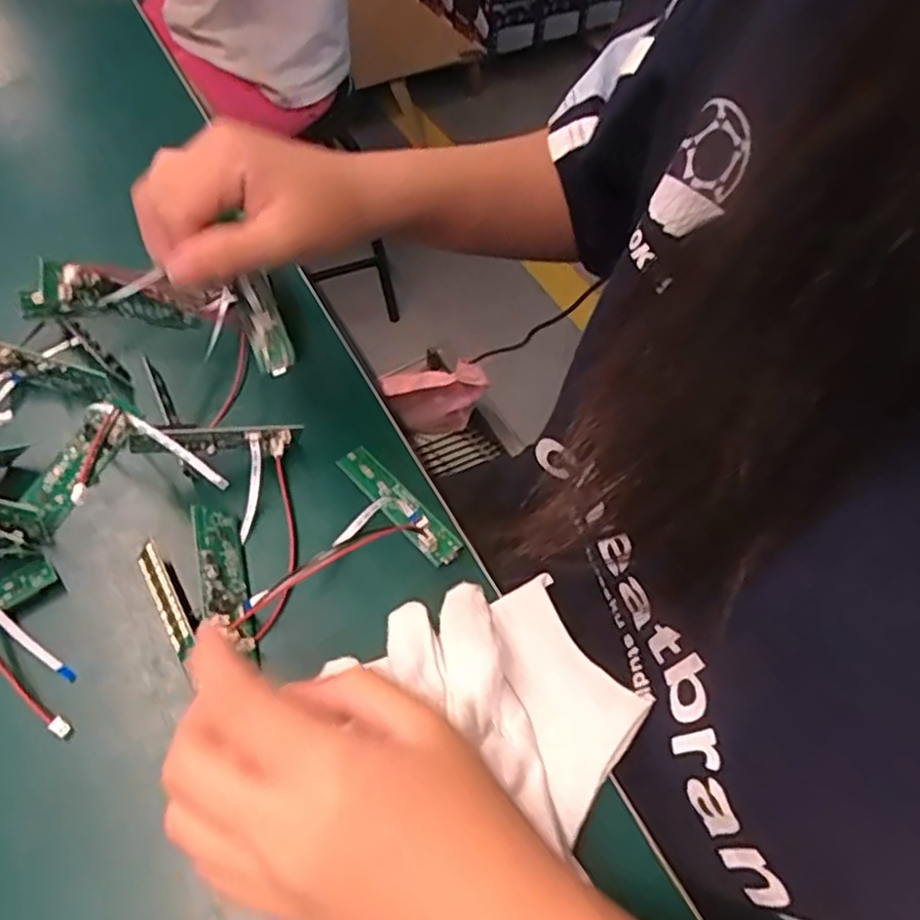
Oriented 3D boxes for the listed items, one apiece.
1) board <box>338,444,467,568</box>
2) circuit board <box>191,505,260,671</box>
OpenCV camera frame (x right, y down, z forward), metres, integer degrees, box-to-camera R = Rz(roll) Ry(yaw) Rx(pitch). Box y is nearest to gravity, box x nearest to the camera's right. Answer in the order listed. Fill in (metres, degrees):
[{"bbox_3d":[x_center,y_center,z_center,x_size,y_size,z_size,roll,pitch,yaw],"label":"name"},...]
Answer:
[{"bbox_3d":[-0.032,0.021,0.349,0.017,0.011,0.083,-38,62,-19],"label":"board"},{"bbox_3d":[-0.109,0.053,0.316,0.024,0.008,0.072,4,49,-40],"label":"circuit board"}]

